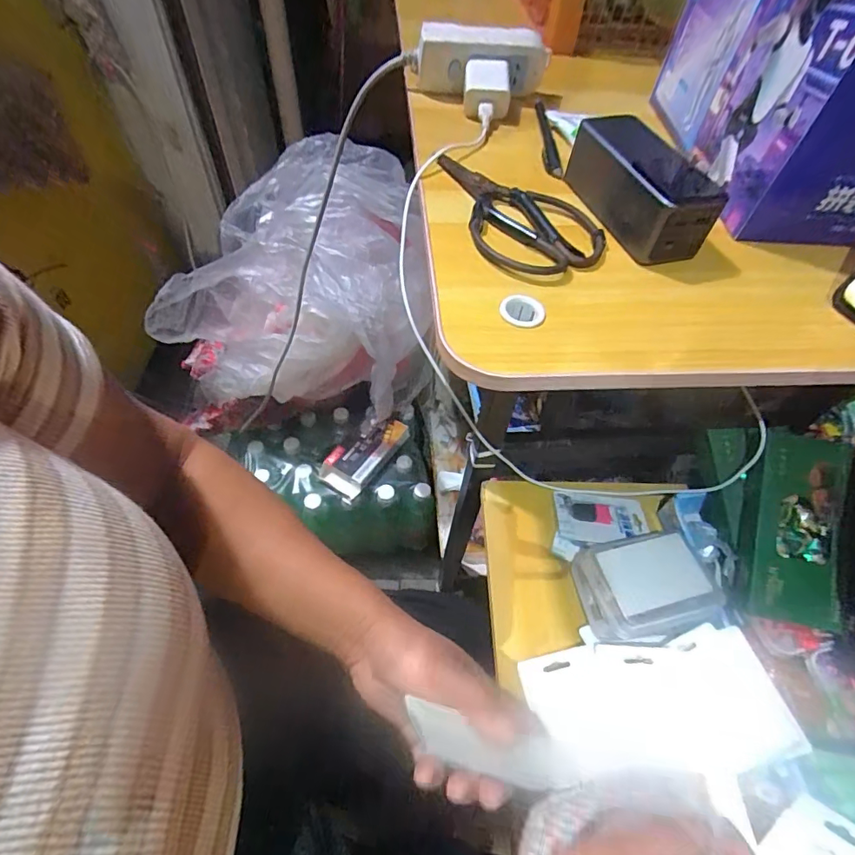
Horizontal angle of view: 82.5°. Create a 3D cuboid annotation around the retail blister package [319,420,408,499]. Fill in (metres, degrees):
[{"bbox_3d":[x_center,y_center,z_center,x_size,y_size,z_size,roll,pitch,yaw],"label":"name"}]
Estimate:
[{"bbox_3d":[-0.117,0.046,0.901,0.083,0.050,0.170,32,59,17],"label":"retail blister package"}]

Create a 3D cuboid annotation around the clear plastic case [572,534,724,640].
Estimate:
[{"bbox_3d":[0.210,0.156,0.471,0.112,0.050,0.088,-8,56,-10],"label":"clear plastic case"}]

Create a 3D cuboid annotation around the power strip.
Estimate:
[{"bbox_3d":[0.056,-0.378,0.501,0.139,0.054,0.045,3,55,-2],"label":"power strip"}]

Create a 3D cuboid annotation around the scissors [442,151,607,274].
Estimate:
[{"bbox_3d":[0.066,-0.175,0.386,0.089,0.014,0.163,-23,60,-19],"label":"scissors"}]

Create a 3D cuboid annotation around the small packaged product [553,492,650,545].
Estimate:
[{"bbox_3d":[0.192,0.101,0.535,0.100,0.021,0.062,9,55,2],"label":"small packaged product"}]

